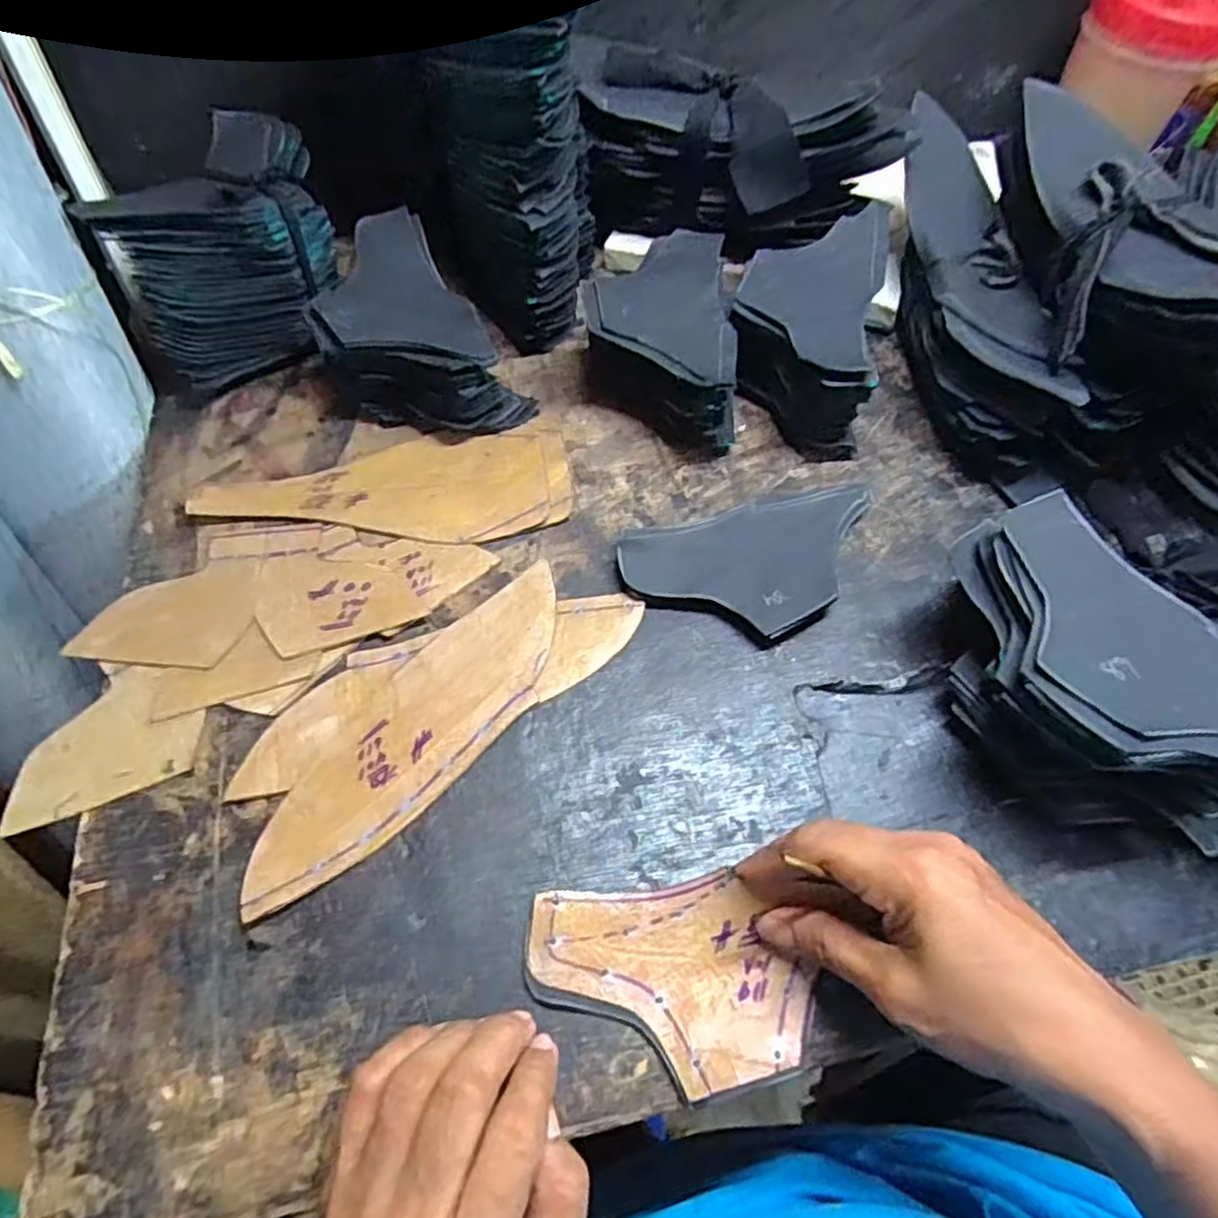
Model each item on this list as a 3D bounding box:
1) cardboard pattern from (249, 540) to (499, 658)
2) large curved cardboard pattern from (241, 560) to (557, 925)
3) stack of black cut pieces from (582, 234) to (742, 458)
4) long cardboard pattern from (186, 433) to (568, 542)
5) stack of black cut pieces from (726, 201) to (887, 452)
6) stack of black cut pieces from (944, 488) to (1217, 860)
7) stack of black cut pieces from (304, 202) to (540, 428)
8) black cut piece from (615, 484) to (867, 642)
[{"bbox_3d":[-0.128,-0.014,0.398,0.123,0.004,0.065,-14,58,-10],"label":"cardboard pattern"},{"bbox_3d":[-0.089,0.056,0.353,0.061,0.006,0.203,32,61,17],"label":"large curved cardboard pattern"},{"bbox_3d":[0.031,-0.172,0.470,0.091,0.061,0.150,-1,57,-2],"label":"stack of black cut pieces"},{"bbox_3d":[-0.130,-0.076,0.434,0.211,0.010,0.079,-2,57,-2],"label":"long cardboard pattern"},{"bbox_3d":[0.125,-0.180,0.467,0.086,0.079,0.151,9,57,5],"label":"stack of black cut pieces"},{"bbox_3d":[0.222,0.041,0.329,0.100,0.078,0.177,-30,62,-19],"label":"stack of black cut pieces"},{"bbox_3d":[-0.128,-0.169,0.457,0.096,0.074,0.140,-33,64,-20],"label":"stack of black cut pieces"},{"bbox_3d":[0.084,-0.022,0.403,0.147,0.016,0.083,-13,58,-9],"label":"black cut piece"}]

